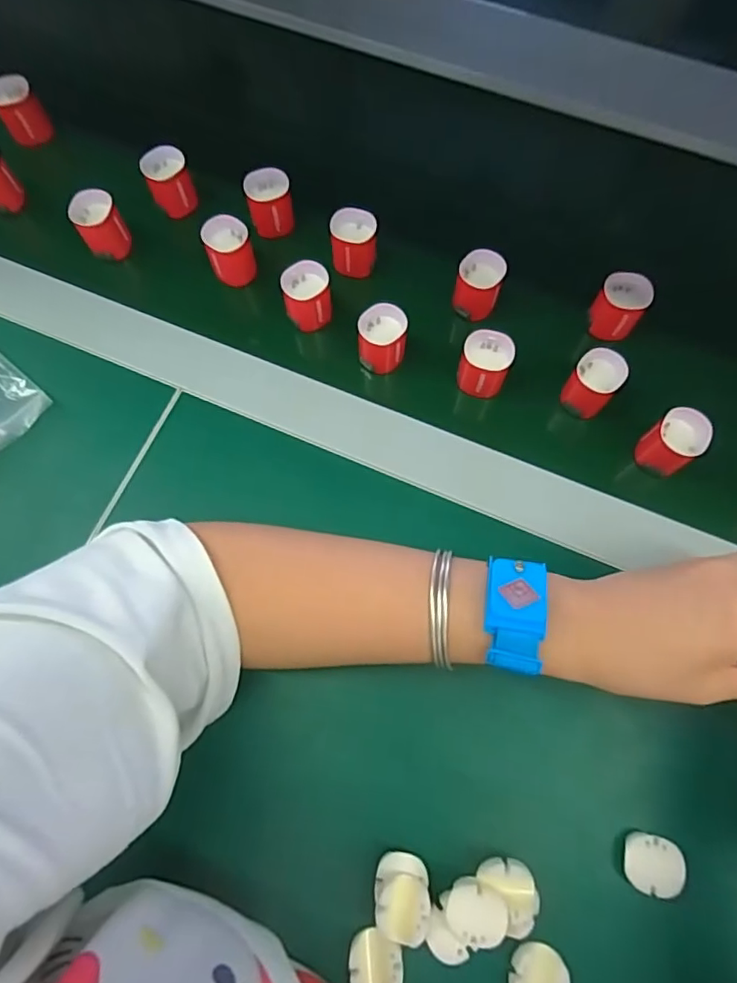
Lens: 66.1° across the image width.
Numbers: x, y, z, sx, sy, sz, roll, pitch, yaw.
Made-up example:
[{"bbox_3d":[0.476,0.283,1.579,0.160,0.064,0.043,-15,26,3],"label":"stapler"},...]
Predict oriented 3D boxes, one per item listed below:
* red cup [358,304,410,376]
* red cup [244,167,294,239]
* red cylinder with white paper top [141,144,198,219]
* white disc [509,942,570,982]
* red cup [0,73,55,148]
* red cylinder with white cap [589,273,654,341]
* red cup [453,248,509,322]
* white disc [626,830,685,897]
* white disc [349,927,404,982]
[{"bbox_3d":[0.009,-0.099,0.367,0.030,0.037,0.028,0,74,0],"label":"red cup"},{"bbox_3d":[-0.069,-0.204,0.403,0.030,0.033,0.030,0,74,0],"label":"red cup"},{"bbox_3d":[-0.142,-0.223,0.409,0.031,0.033,0.031,0,74,0],"label":"red cylinder with white paper top"},{"bbox_3d":[0.080,0.229,0.266,0.025,0.011,0.027,0,74,0],"label":"white disc"},{"bbox_3d":[-0.266,-0.291,0.435,0.031,0.037,0.033,0,74,0],"label":"red cup"},{"bbox_3d":[0.165,-0.122,0.373,0.030,0.031,0.031,0,74,0],"label":"red cylinder with white cap"},{"bbox_3d":[0.073,-0.137,0.378,0.030,0.034,0.030,0,74,0],"label":"red cup"},{"bbox_3d":[0.140,0.183,0.280,0.026,0.013,0.025,0,74,0],"label":"white disc"},{"bbox_3d":[0.004,0.224,0.268,0.024,0.005,0.027,-3,74,-1],"label":"white disc"}]

